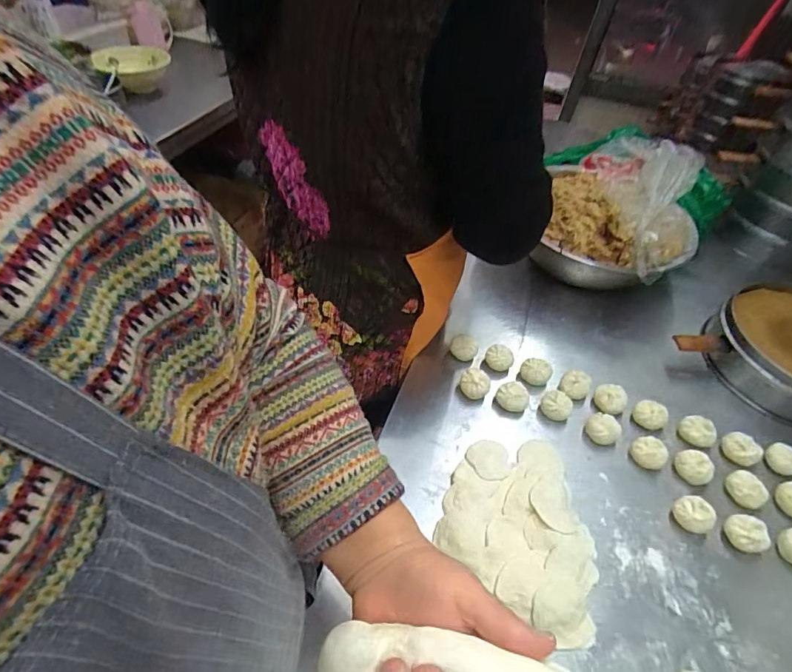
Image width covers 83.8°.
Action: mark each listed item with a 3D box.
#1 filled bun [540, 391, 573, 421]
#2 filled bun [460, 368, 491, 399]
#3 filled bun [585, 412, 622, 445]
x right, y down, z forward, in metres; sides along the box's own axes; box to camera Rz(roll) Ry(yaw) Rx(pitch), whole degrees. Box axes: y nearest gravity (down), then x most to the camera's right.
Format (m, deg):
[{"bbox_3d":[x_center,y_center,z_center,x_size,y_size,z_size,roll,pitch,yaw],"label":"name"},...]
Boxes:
[{"bbox_3d":[0.222,0.100,0.615,0.041,0.034,0.033,30,51,20],"label":"filled bun"},{"bbox_3d":[0.113,0.072,0.632,0.040,0.039,0.037,3,47,-4],"label":"filled bun"},{"bbox_3d":[0.277,0.128,0.595,0.037,0.030,0.044,-31,58,-30],"label":"filled bun"}]

